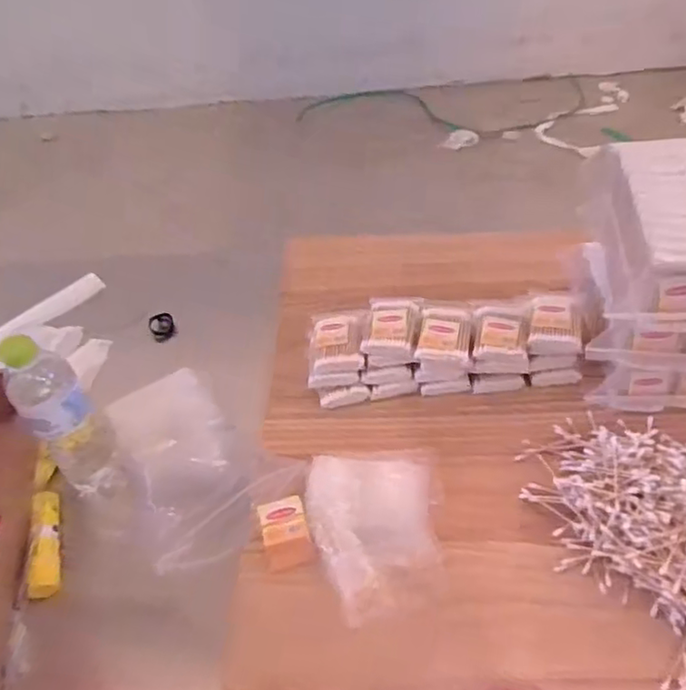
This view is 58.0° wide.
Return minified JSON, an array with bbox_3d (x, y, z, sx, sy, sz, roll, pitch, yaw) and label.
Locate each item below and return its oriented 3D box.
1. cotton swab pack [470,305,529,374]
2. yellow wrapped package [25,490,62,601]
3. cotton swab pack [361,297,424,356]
[{"bbox_3d":[0.181,-0.007,0.710,0.062,0.031,0.085,5,48,9],"label":"cotton swab pack"},{"bbox_3d":[-0.327,0.219,0.680,0.024,0.026,0.110,-6,74,0],"label":"yellow wrapped package"},{"bbox_3d":[0.060,-0.023,0.729,0.063,0.019,0.086,6,49,10],"label":"cotton swab pack"}]

